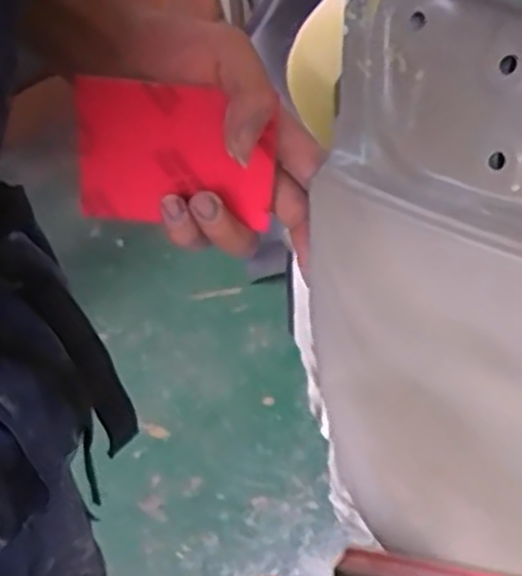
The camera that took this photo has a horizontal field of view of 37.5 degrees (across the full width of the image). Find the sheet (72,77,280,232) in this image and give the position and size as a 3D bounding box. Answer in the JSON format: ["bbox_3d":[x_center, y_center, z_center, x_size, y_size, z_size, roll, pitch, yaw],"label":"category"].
[{"bbox_3d":[-0.044,-0.066,0.388,0.097,0.070,0.007,6,29,5],"label":"sheet"}]

